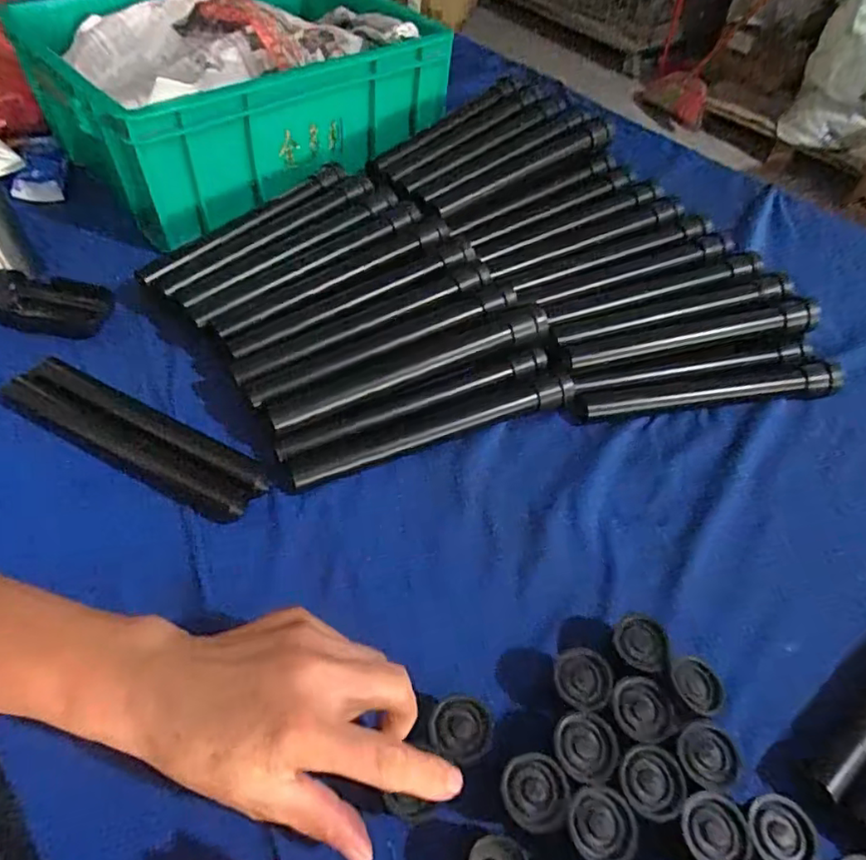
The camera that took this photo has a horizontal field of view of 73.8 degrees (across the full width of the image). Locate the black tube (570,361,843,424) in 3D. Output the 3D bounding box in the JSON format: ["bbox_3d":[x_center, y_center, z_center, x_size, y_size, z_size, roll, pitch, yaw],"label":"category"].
[{"bbox_3d":[0.243,-0.032,0.512,0.250,0.026,0.024,-6,49,-8],"label":"black tube"}]

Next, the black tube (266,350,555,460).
[{"bbox_3d":[-0.010,-0.020,0.477,0.237,0.028,0.021,-19,52,-19],"label":"black tube"}]

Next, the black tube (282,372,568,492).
[{"bbox_3d":[0.005,0.000,0.473,0.244,0.025,0.028,-17,51,-17],"label":"black tube"}]

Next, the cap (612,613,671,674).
[{"bbox_3d":[0.132,0.139,0.370,0.033,0.020,0.034,1,48,-2],"label":"cap"}]

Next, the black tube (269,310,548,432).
[{"bbox_3d":[-0.013,-0.053,0.474,0.242,0.028,0.022,-19,56,-19],"label":"black tube"}]

